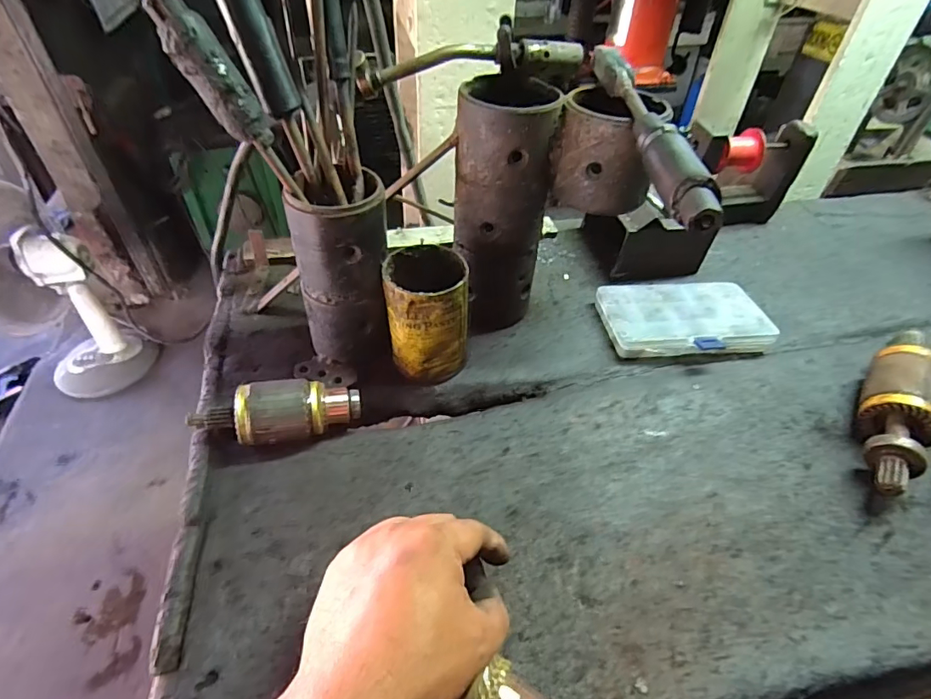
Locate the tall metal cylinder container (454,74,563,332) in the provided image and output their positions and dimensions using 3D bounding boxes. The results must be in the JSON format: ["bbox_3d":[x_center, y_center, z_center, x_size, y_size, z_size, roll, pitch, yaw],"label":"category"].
[{"bbox_3d":[0.034,-0.133,0.501,0.087,0.233,0.088,0,45,-2],"label":"tall metal cylinder container"}]

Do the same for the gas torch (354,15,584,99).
[{"bbox_3d":[0.004,-0.257,0.439,0.199,0.052,0.024,-3,45,-5],"label":"gas torch"}]

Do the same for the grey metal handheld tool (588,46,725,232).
[{"bbox_3d":[0.130,-0.168,0.364,0.026,0.032,0.257,-1,45,-4],"label":"grey metal handheld tool"}]

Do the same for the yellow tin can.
[{"bbox_3d":[-0.035,-0.034,0.473,0.074,0.126,0.070,1,44,-1],"label":"yellow tin can"}]

